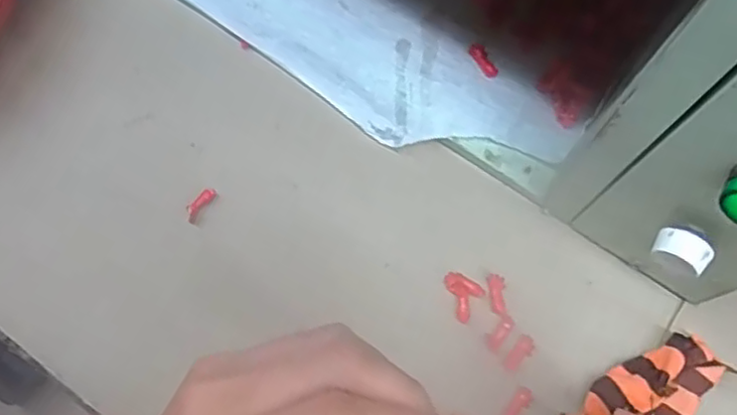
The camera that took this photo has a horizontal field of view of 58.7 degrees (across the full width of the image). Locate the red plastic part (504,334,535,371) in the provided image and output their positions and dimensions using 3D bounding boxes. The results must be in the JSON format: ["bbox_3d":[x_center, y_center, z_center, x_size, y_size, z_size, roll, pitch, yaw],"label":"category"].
[{"bbox_3d":[0.087,0.084,0.373,0.011,0.004,0.022,33,75,8],"label":"red plastic part"}]

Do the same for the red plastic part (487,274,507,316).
[{"bbox_3d":[0.076,0.050,0.380,0.010,0.004,0.024,-8,75,-2],"label":"red plastic part"}]

